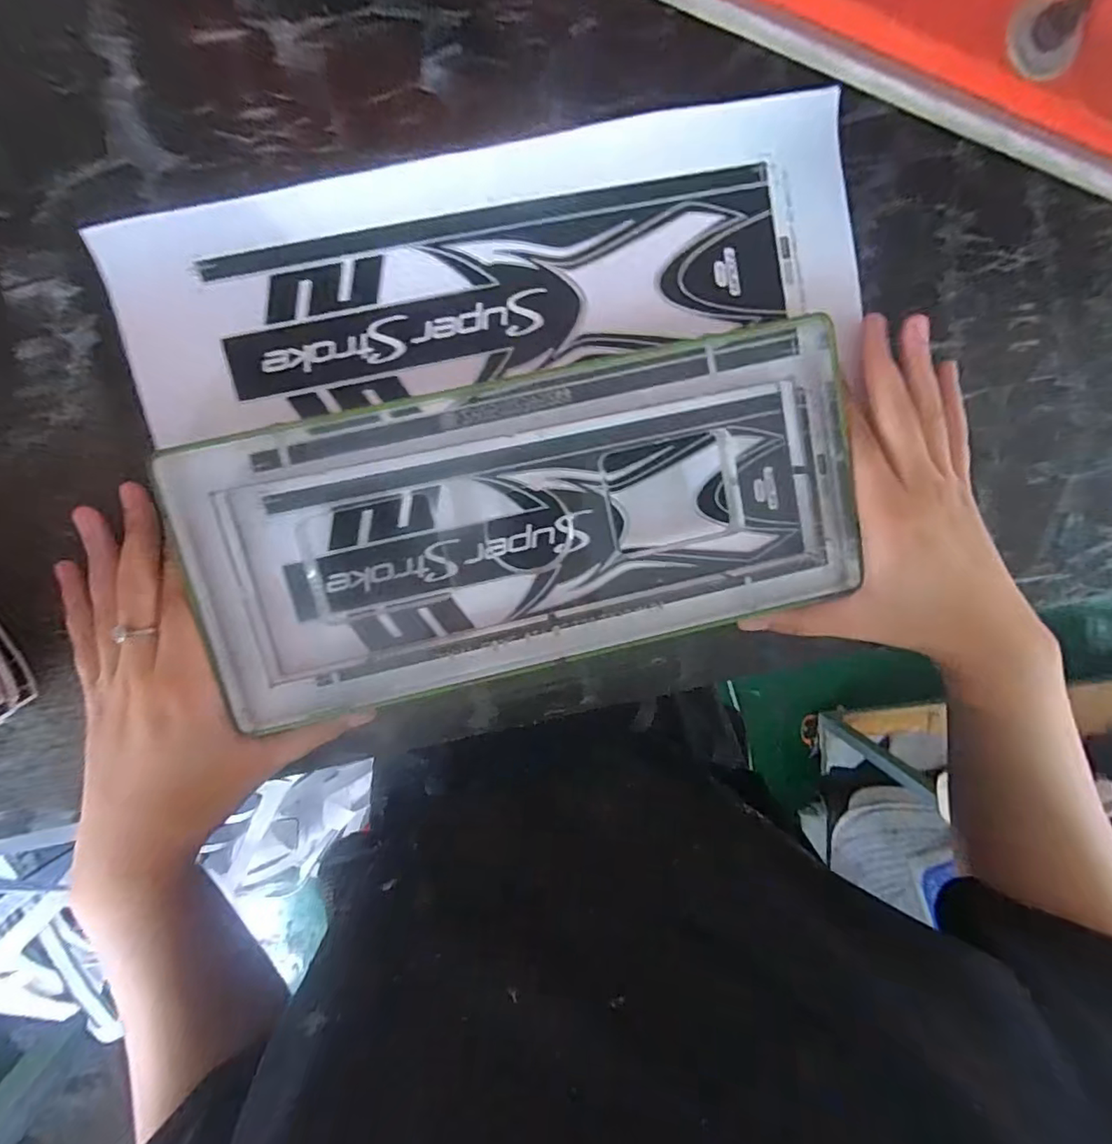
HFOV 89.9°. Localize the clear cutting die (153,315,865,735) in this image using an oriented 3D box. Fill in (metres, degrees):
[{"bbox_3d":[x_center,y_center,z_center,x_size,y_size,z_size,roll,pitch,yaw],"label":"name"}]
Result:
[{"bbox_3d":[-0.009,-0.022,0.272,0.310,0.021,0.139,-14,98,-4],"label":"clear cutting die"}]

